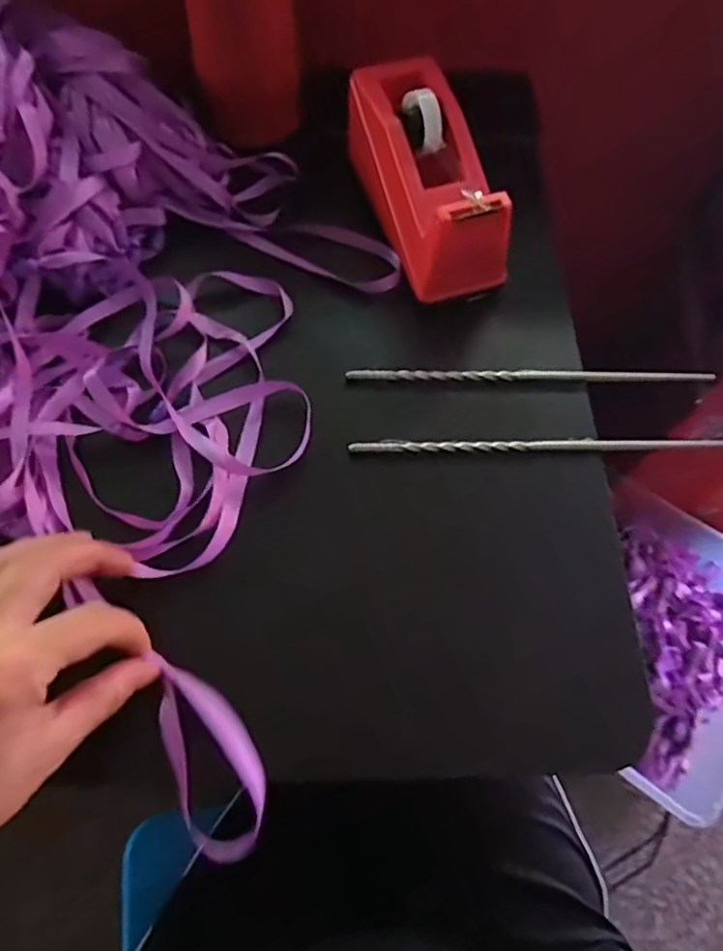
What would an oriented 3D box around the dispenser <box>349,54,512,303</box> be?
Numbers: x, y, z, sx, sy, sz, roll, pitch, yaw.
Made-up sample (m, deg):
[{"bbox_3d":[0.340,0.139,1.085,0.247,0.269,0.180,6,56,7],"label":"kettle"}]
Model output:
[{"bbox_3d":[0.039,-0.187,0.390,0.065,0.079,0.154,-19,79,-11],"label":"dispenser"}]

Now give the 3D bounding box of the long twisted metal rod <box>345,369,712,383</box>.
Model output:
[{"bbox_3d":[0.101,-0.060,0.373,0.214,0.007,0.008,1,64,-2],"label":"long twisted metal rod"}]

